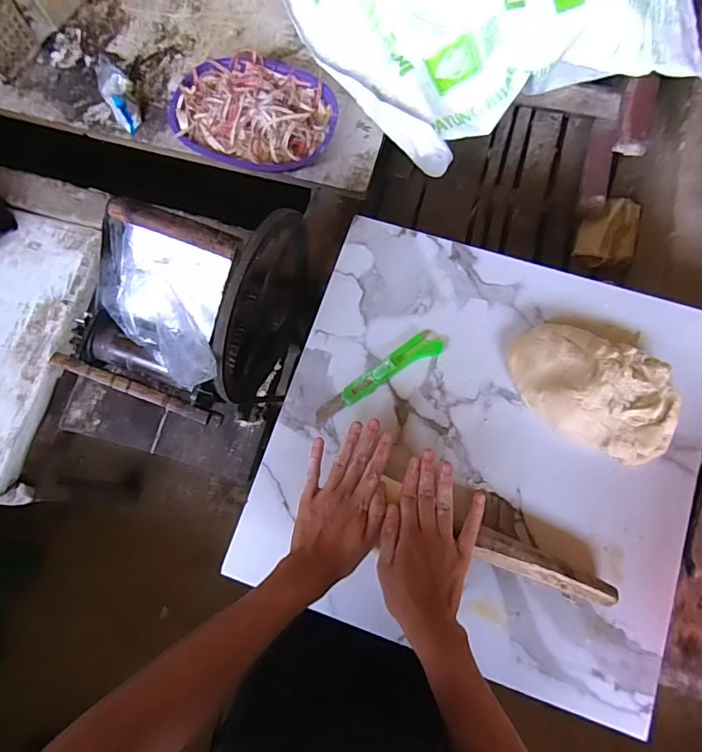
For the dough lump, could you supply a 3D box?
[{"bbox_3d":[0.284,0.013,0.576,0.198,0.056,0.127,27,80,7],"label":"dough lump"}]

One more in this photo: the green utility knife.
[{"bbox_3d":[0.038,0.000,0.612,0.192,0.014,0.033,-35,80,-5],"label":"green utility knife"}]

